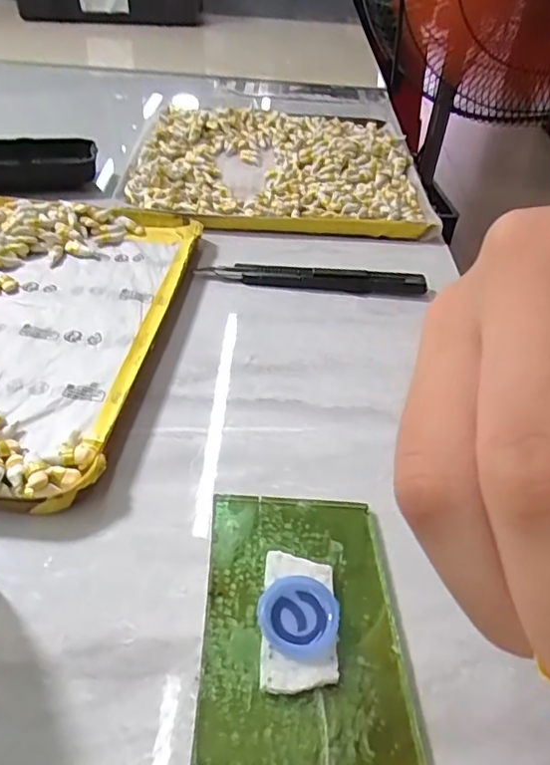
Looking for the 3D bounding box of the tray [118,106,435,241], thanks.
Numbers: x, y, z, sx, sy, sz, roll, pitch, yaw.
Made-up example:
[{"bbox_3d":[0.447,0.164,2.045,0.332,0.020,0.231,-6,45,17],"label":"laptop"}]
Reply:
[{"bbox_3d":[0.001,-0.188,0.473,0.232,0.020,0.220,1,44,-6],"label":"tray"}]

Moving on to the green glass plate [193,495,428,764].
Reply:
[{"bbox_3d":[0.009,0.084,0.192,0.066,0.010,0.102,2,44,-5],"label":"green glass plate"}]

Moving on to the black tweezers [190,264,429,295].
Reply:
[{"bbox_3d":[0.024,-0.067,0.354,0.141,0.013,0.015,6,44,0],"label":"black tweezers"}]

